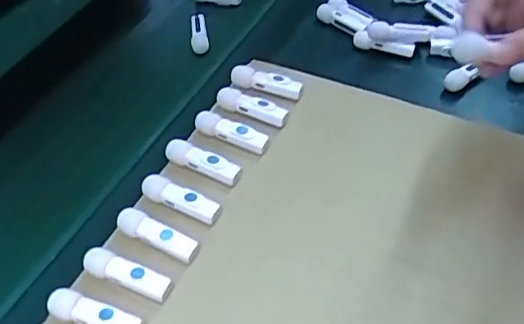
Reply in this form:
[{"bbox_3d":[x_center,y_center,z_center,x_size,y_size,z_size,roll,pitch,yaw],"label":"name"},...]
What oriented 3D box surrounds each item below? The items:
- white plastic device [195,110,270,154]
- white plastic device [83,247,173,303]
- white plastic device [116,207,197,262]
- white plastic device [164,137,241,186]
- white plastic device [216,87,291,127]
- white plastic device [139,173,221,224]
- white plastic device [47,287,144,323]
[{"bbox_3d":[-0.025,-0.025,0.469,0.064,0.013,0.020,24,56,27],"label":"white plastic device"},{"bbox_3d":[-0.093,0.078,0.390,0.064,0.012,0.020,16,53,22],"label":"white plastic device"},{"bbox_3d":[-0.076,0.053,0.408,0.062,0.014,0.020,22,55,26],"label":"white plastic device"},{"bbox_3d":[-0.048,-0.001,0.451,0.064,0.013,0.019,21,55,25],"label":"white plastic device"},{"bbox_3d":[-0.010,-0.048,0.487,0.065,0.013,0.019,18,53,23],"label":"white plastic device"},{"bbox_3d":[-0.062,0.028,0.428,0.064,0.013,0.020,21,55,25],"label":"white plastic device"},{"bbox_3d":[-0.111,0.101,0.369,0.064,0.010,0.021,14,52,20],"label":"white plastic device"}]

